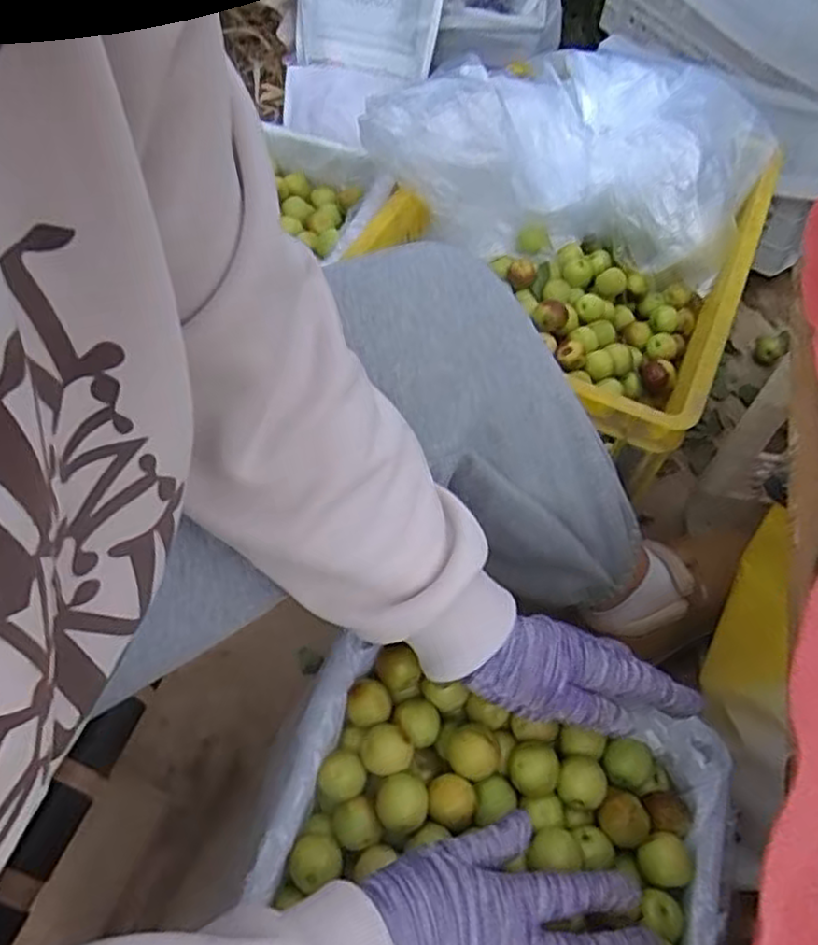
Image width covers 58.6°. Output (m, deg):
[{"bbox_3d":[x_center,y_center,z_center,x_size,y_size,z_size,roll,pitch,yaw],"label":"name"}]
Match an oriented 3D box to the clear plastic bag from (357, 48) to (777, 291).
[{"bbox_3d":[0.207,-0.380,0.855,0.434,0.159,0.278,4,55,-1],"label":"clear plastic bag"}]

